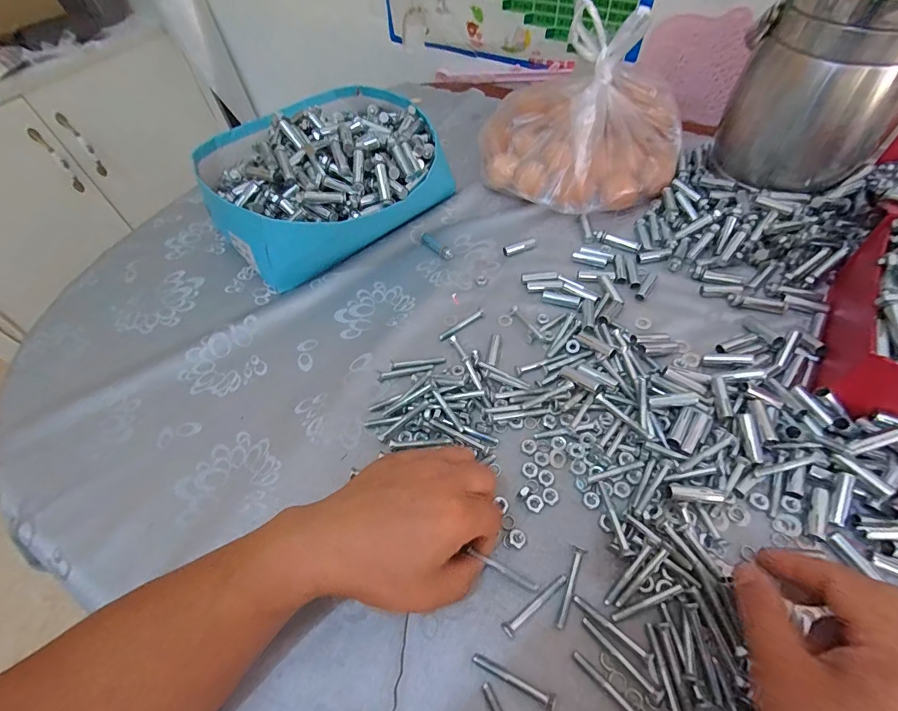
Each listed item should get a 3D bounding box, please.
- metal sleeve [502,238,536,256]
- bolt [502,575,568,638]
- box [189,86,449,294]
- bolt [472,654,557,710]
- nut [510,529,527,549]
[{"bbox_3d":[0.085,-0.130,0.505,0.041,0.007,0.013,-19,56,-8],"label":"metal sleeve"},{"bbox_3d":[0.062,0.175,0.295,0.056,0.005,0.009,-32,59,-16],"label":"bolt"},{"bbox_3d":[-0.156,-0.234,0.530,0.282,0.112,0.278,-31,59,-16],"label":"box"},{"bbox_3d":[0.041,0.210,0.270,0.055,0.008,0.010,19,59,17],"label":"bolt"},{"bbox_3d":[0.053,0.140,0.321,0.012,0.007,0.013,-2,56,3],"label":"nut"}]

